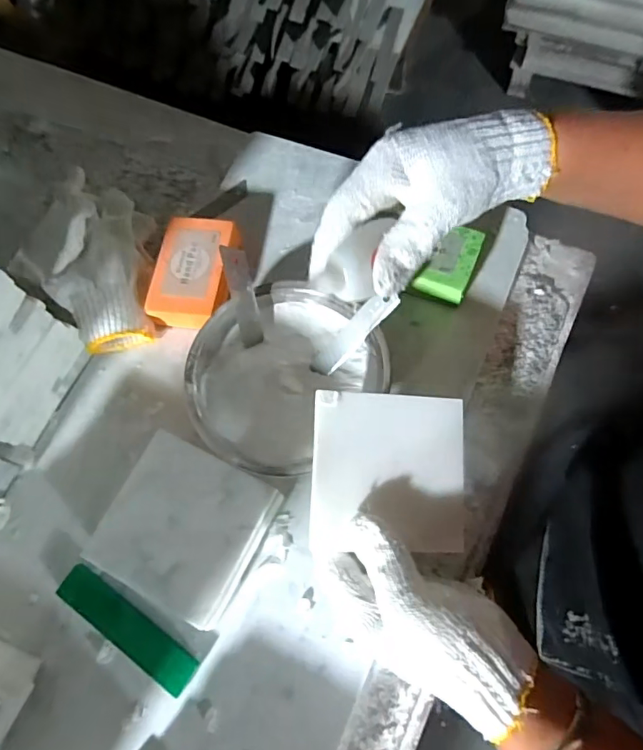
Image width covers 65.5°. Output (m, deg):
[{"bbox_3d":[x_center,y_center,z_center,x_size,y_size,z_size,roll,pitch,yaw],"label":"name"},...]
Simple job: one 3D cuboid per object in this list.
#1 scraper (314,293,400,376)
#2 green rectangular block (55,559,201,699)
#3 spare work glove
[{"bbox_3d":[0.025,-0.033,0.387,0.079,0.007,0.020,-45,71,10],"label":"scraper"},{"bbox_3d":[-0.135,0.175,0.347,0.112,0.005,0.025,32,72,14],"label":"green rectangular block"},{"bbox_3d":[-0.199,-0.105,0.430,0.093,0.058,0.175,-10,67,-2],"label":"spare work glove"}]

